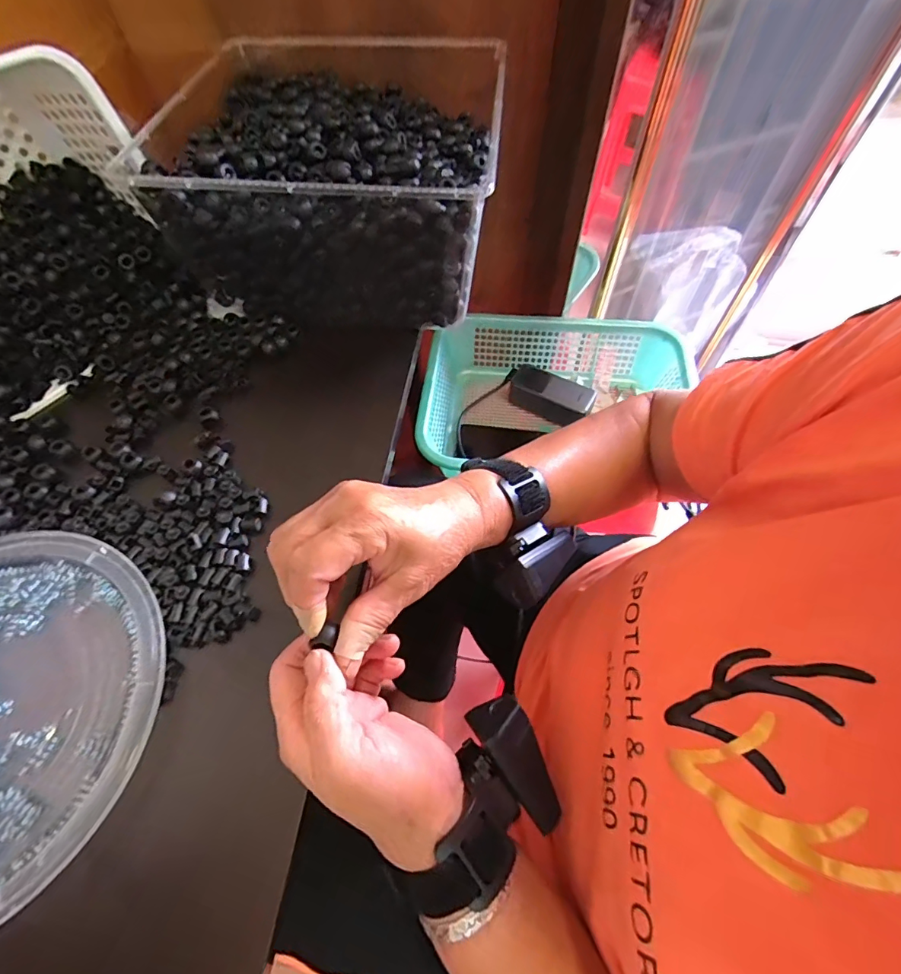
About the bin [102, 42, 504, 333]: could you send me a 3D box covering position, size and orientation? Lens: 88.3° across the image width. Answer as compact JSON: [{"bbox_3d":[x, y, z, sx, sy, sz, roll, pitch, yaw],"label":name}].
[{"bbox_3d":[-0.105,-0.324,0.475,0.306,0.132,0.324,6,60,5],"label":"bin"}]

